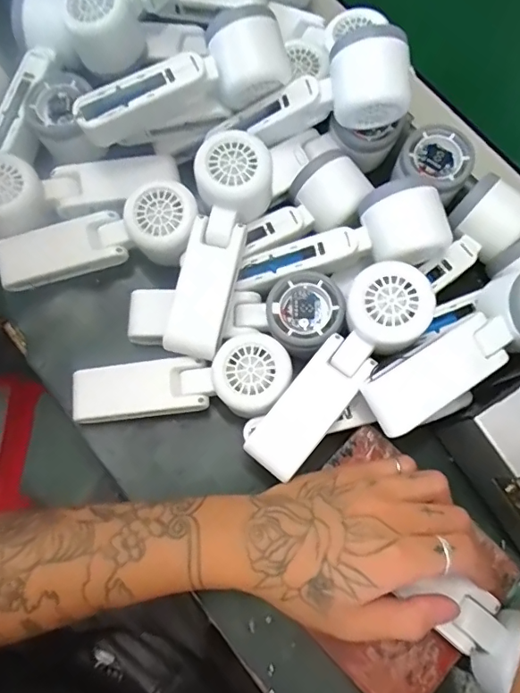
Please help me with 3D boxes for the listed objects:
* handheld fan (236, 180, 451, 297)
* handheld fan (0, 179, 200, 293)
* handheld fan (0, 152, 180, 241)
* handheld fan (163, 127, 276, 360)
[{"bbox_3d":[0.061,-0.077,0.390,0.158,0.051,0.056,-18,75,10],"label":"handheld fan"},{"bbox_3d":[-0.126,-0.081,0.403,0.164,0.034,0.055,-13,75,12],"label":"handheld fan"},{"bbox_3d":[-0.146,-0.131,0.408,0.158,0.040,0.064,-13,75,-5],"label":"handheld fan"},{"bbox_3d":[-0.032,-0.076,0.383,0.054,0.037,0.168,15,92,2],"label":"handheld fan"}]

